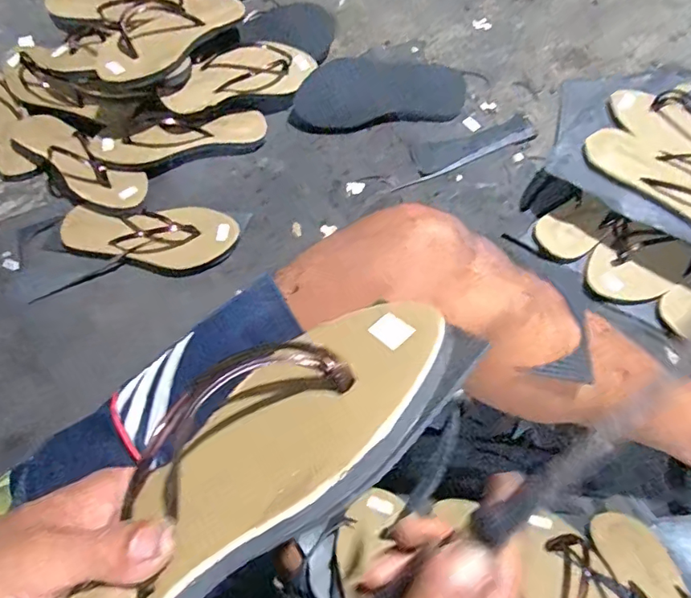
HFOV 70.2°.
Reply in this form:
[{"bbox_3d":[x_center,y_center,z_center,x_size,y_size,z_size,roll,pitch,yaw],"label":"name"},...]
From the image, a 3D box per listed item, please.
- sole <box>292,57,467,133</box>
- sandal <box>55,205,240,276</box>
[{"bbox_3d":[0.056,-0.318,0.754,0.251,0.034,0.111,-5,69,-1],"label":"sole"},{"bbox_3d":[-0.264,-0.087,0.660,0.228,0.048,0.093,-4,69,0],"label":"sandal"}]

